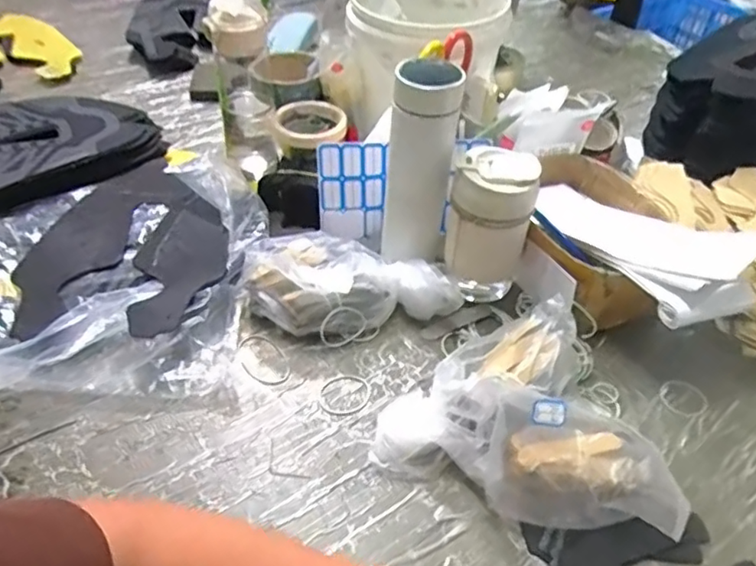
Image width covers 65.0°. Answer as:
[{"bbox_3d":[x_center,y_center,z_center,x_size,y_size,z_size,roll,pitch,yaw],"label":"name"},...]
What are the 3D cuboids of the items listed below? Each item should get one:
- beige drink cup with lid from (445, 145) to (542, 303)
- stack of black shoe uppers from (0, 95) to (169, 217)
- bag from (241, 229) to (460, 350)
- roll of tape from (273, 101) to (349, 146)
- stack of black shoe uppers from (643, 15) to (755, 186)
[{"bbox_3d":[0.113,-0.052,0.610,0.076,0.154,0.074,1,43,-1],"label":"beige drink cup with lid"},{"bbox_3d":[-0.453,-0.175,0.759,0.323,0.058,0.231,-17,47,-19],"label":"stack of black shoe uppers"},{"bbox_3d":[-0.029,-0.002,0.628,0.218,0.067,0.114,1,43,-2],"label":"bag"},{"bbox_3d":[-0.087,-0.208,0.775,0.093,0.017,0.103,-3,44,-5],"label":"roll of tape"},{"bbox_3d":[0.530,-0.265,0.841,0.308,0.122,0.201,-18,47,-20],"label":"stack of black shoe uppers"}]

